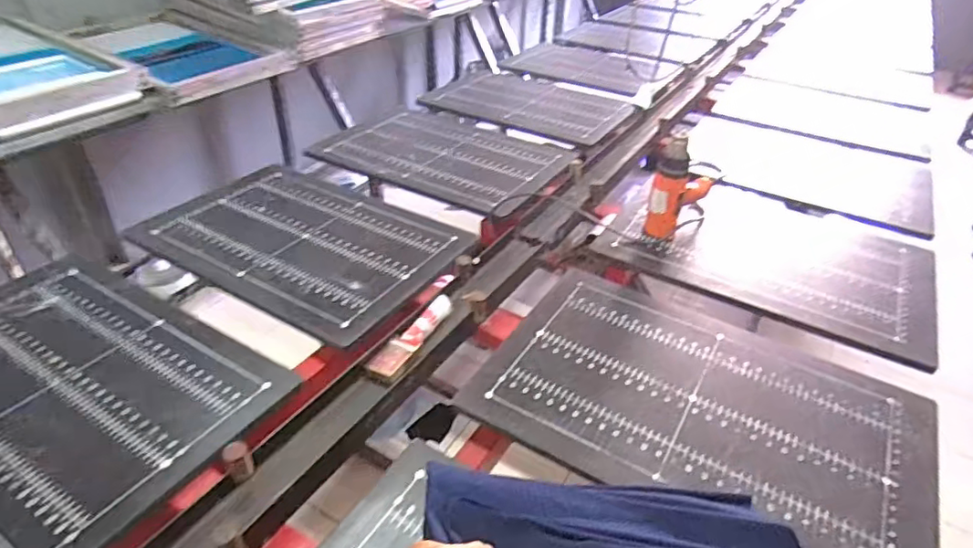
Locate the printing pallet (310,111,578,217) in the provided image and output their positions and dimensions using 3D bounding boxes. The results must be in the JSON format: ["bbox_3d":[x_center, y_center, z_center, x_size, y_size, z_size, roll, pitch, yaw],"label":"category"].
[{"bbox_3d":[-0.079,-0.329,1.525,0.601,0.033,0.448,20,38,22],"label":"printing pallet"}]

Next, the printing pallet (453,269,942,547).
[{"bbox_3d":[0.321,0.182,0.877,0.613,0.014,0.441,23,39,26],"label":"printing pallet"}]

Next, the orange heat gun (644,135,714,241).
[{"bbox_3d":[0.415,-0.200,1.224,0.073,0.214,0.218,25,40,28],"label":"orange heat gun"}]

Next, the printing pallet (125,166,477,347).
[{"bbox_3d":[-0.380,-0.080,1.182,0.603,0.022,0.403,21,38,23],"label":"printing pallet"}]

